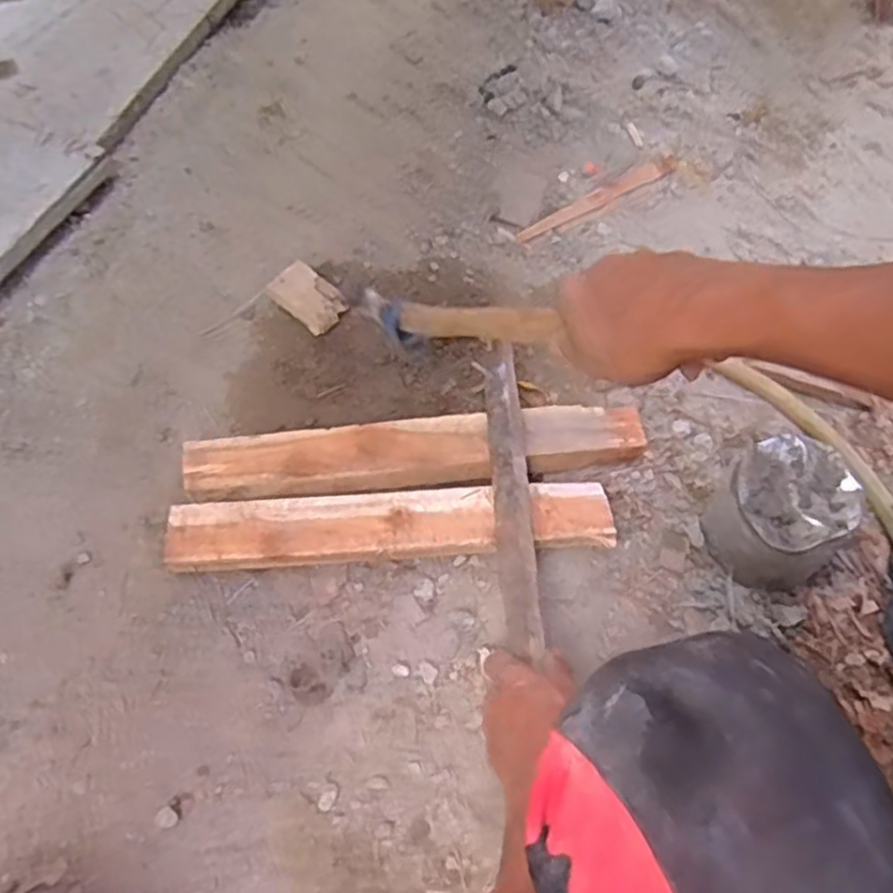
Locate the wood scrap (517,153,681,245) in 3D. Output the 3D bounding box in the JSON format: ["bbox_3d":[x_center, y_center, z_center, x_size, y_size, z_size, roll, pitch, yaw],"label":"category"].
[{"bbox_3d":[0.205,-0.328,0.982,0.270,0.004,0.031,-32,66,-19],"label":"wood scrap"}]

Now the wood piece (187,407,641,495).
[{"bbox_3d":[-0.026,0.010,0.752,0.447,0.053,0.065,-6,61,-6],"label":"wood piece"}]

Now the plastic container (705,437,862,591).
[{"bbox_3d":[0.307,0.061,0.689,0.108,0.091,0.125,40,66,18],"label":"plastic container"}]

